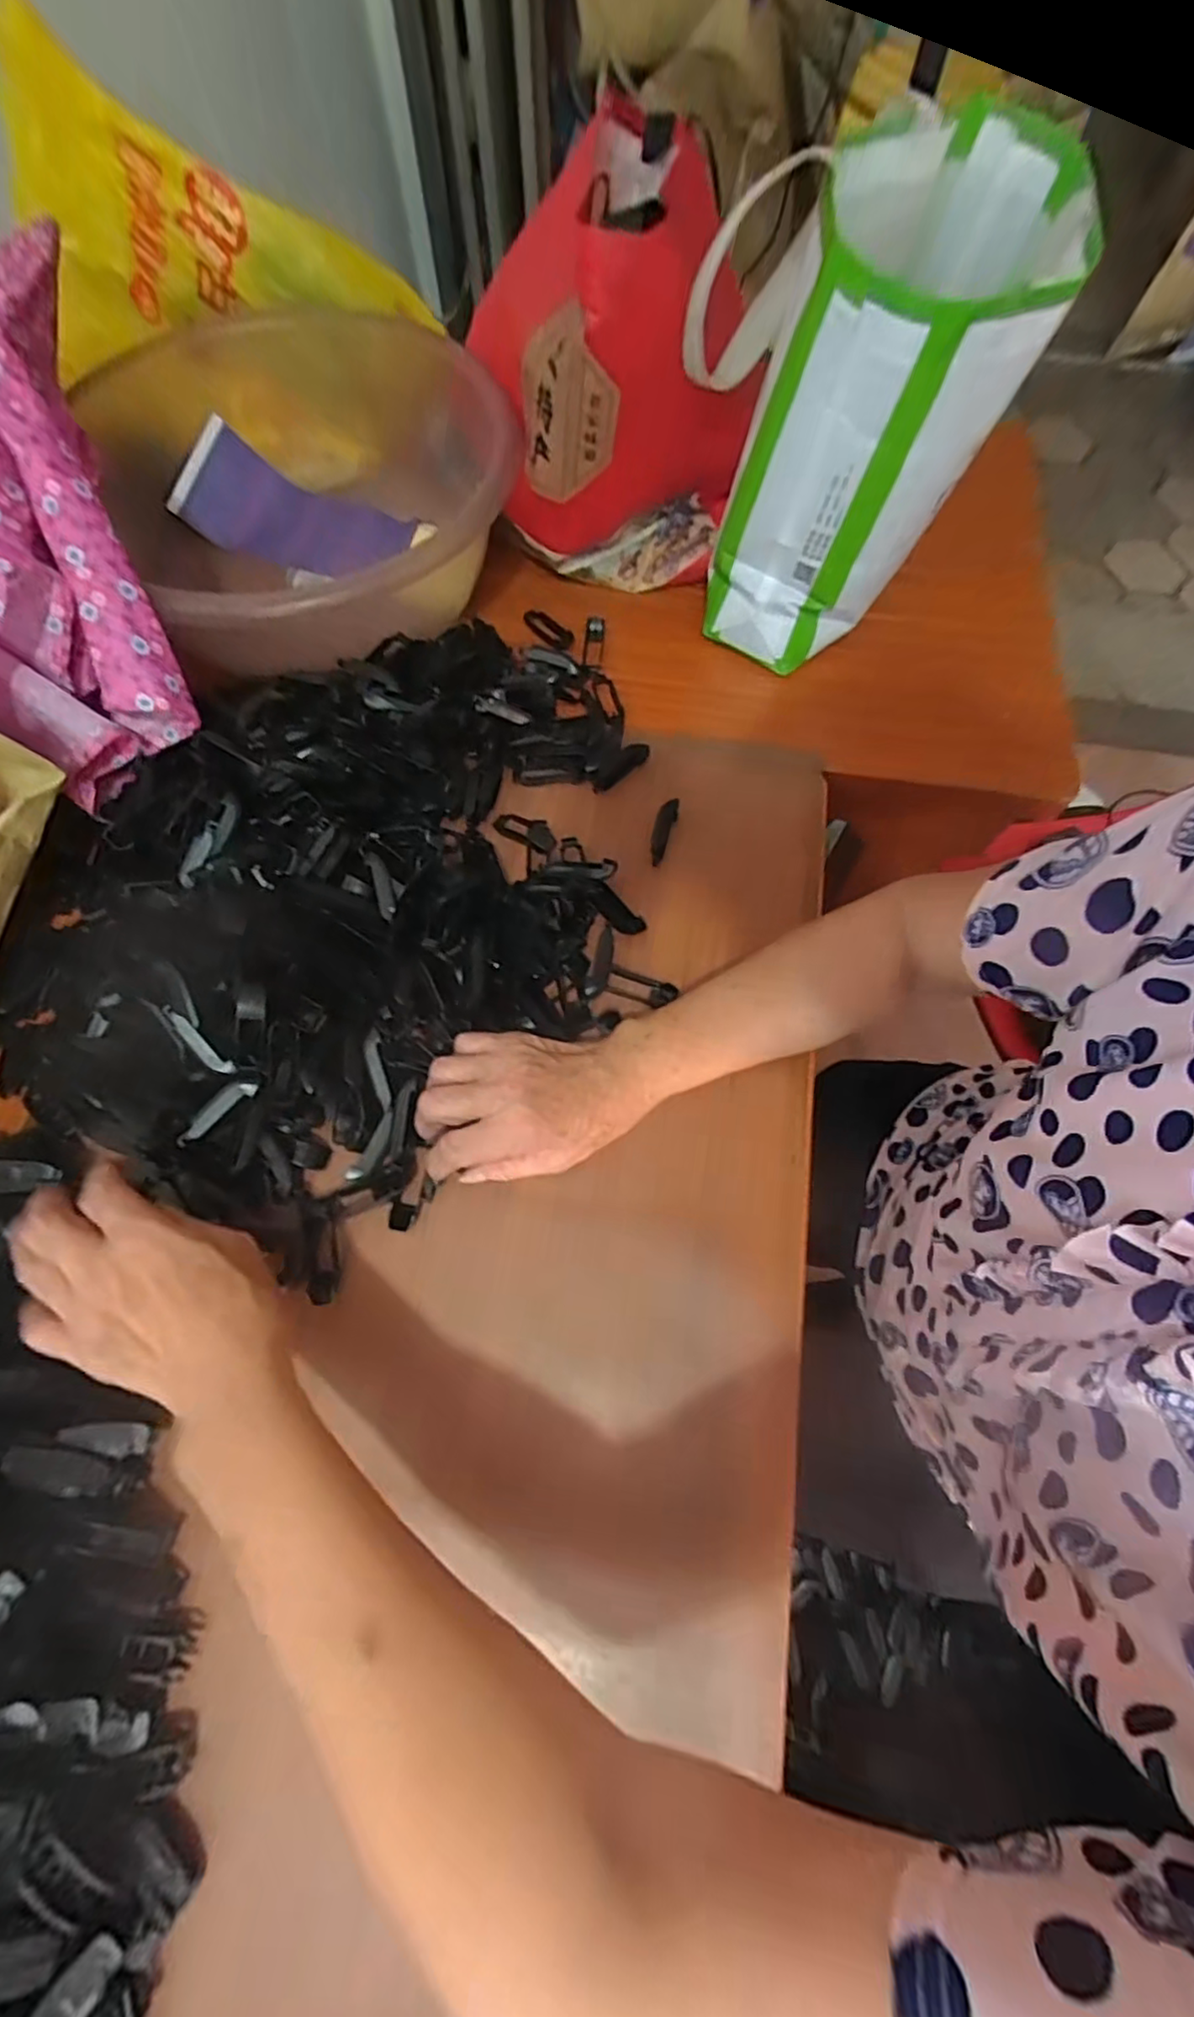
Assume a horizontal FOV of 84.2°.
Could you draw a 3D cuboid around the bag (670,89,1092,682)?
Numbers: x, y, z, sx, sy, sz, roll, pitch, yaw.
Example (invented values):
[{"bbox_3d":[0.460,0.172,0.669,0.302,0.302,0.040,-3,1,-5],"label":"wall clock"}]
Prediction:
[{"bbox_3d":[0.226,-0.493,0.521,0.184,0.228,0.363,27,71,9],"label":"bag"}]

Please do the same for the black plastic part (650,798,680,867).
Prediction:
[{"bbox_3d":[0.049,-0.133,0.497,0.013,0.013,0.053,18,69,6],"label":"black plastic part"}]

